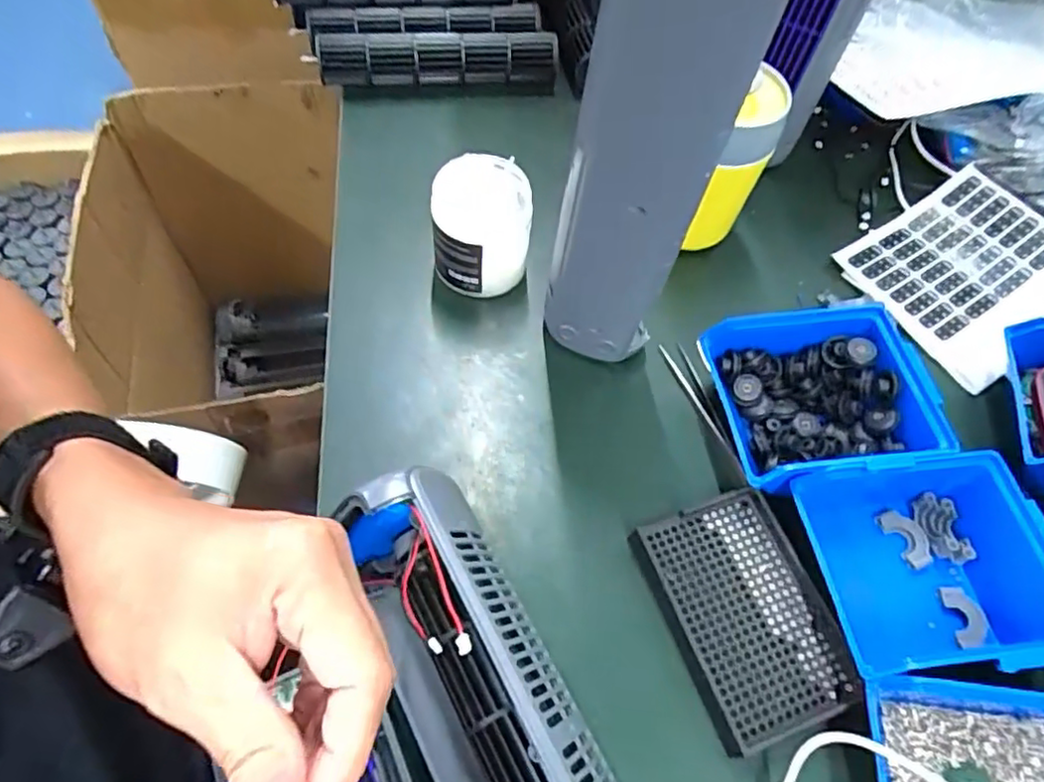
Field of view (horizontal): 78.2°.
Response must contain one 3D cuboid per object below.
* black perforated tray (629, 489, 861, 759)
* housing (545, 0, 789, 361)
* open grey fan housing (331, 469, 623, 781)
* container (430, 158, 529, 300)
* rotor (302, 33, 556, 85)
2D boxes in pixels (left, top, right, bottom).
[{"bbox_3d":[0.137,0.133,0.389,0.093,0.017,0.133,-15,63,-13],"label":"black perforated tray"},{"bbox_3d":[0.070,-0.125,0.376,0.082,0.319,0.069,8,60,0],"label":"housing"},{"bbox_3d":[-0.004,0.180,0.308,0.085,0.075,0.316,-24,65,-17],"label":"open grey fan housing"},{"bbox_3d":[-0.031,-0.121,0.502,0.073,0.093,0.074,7,60,0],"label":"container"},{"bbox_3d":[-0.082,-0.325,0.633,0.233,0.038,0.040,-2,61,-5],"label":"rotor"}]

